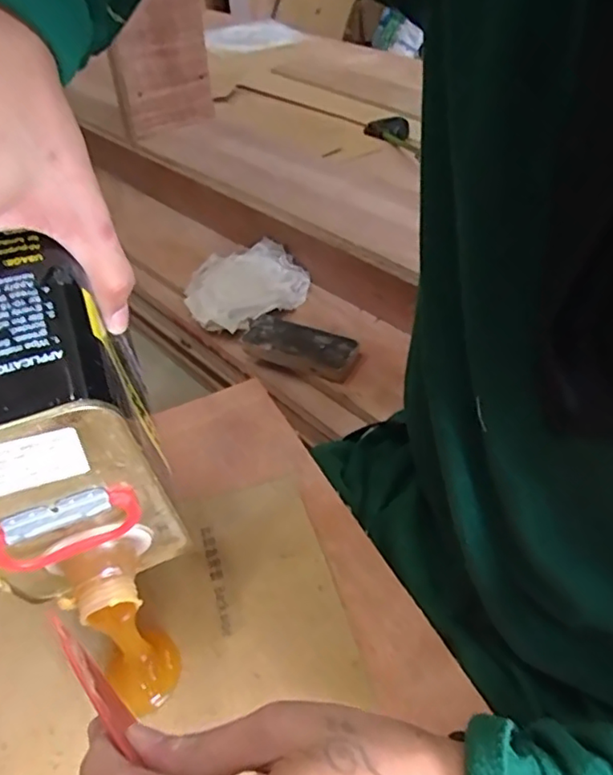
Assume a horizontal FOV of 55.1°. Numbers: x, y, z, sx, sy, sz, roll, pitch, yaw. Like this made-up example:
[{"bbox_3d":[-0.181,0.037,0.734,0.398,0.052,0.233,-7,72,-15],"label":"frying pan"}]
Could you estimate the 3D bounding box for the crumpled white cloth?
[{"bbox_3d":[-0.088,-0.144,0.836,0.169,0.042,0.156,-26,49,-23],"label":"crumpled white cloth"}]

